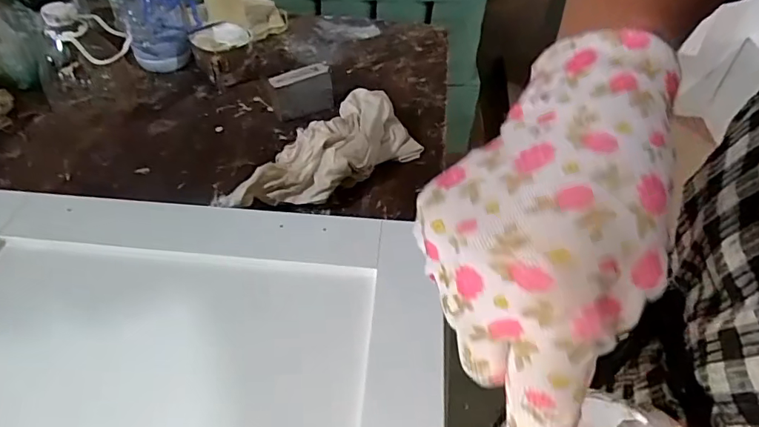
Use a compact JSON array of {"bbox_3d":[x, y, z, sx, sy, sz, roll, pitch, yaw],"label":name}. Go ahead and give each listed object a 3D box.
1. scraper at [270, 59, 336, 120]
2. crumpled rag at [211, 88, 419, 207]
[{"bbox_3d":[-0.088,-0.139,0.574,0.069,0.060,0.019,-23,53,-19],"label":"scraper"},{"bbox_3d":[-0.057,-0.056,0.495,0.203,0.056,0.086,-34,57,-26],"label":"crumpled rag"}]

